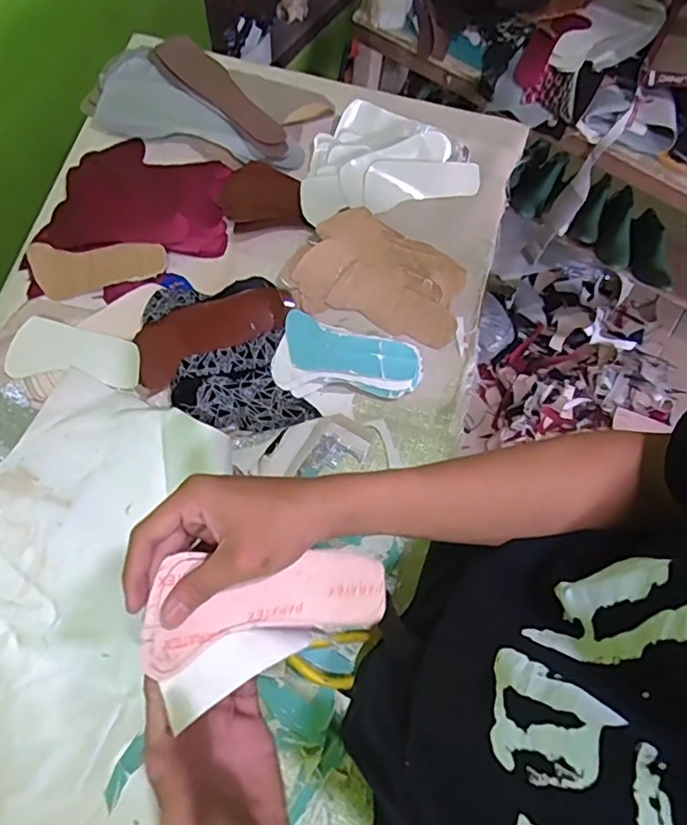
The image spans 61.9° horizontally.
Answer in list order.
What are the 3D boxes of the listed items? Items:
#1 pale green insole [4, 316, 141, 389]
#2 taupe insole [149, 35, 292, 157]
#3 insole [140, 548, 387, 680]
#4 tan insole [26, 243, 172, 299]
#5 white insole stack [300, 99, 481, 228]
[{"bbox_3d":[-0.320,-0.066,0.684,0.149,0.007,0.069,12,95,-6],"label":"pale green insole"},{"bbox_3d":[-0.177,-0.460,0.832,0.244,0.015,0.080,41,60,2],"label":"taupe insole"},{"bbox_3d":[-0.052,0.122,0.384,0.156,0.024,0.067,-7,70,-17],"label":"insole"},{"bbox_3d":[-0.317,-0.185,0.740,0.171,0.009,0.068,-1,91,-1],"label":"tan insole"},{"bbox_3d":[0.060,-0.355,0.799,0.251,0.039,0.156,-10,70,-6],"label":"white insole stack"}]

